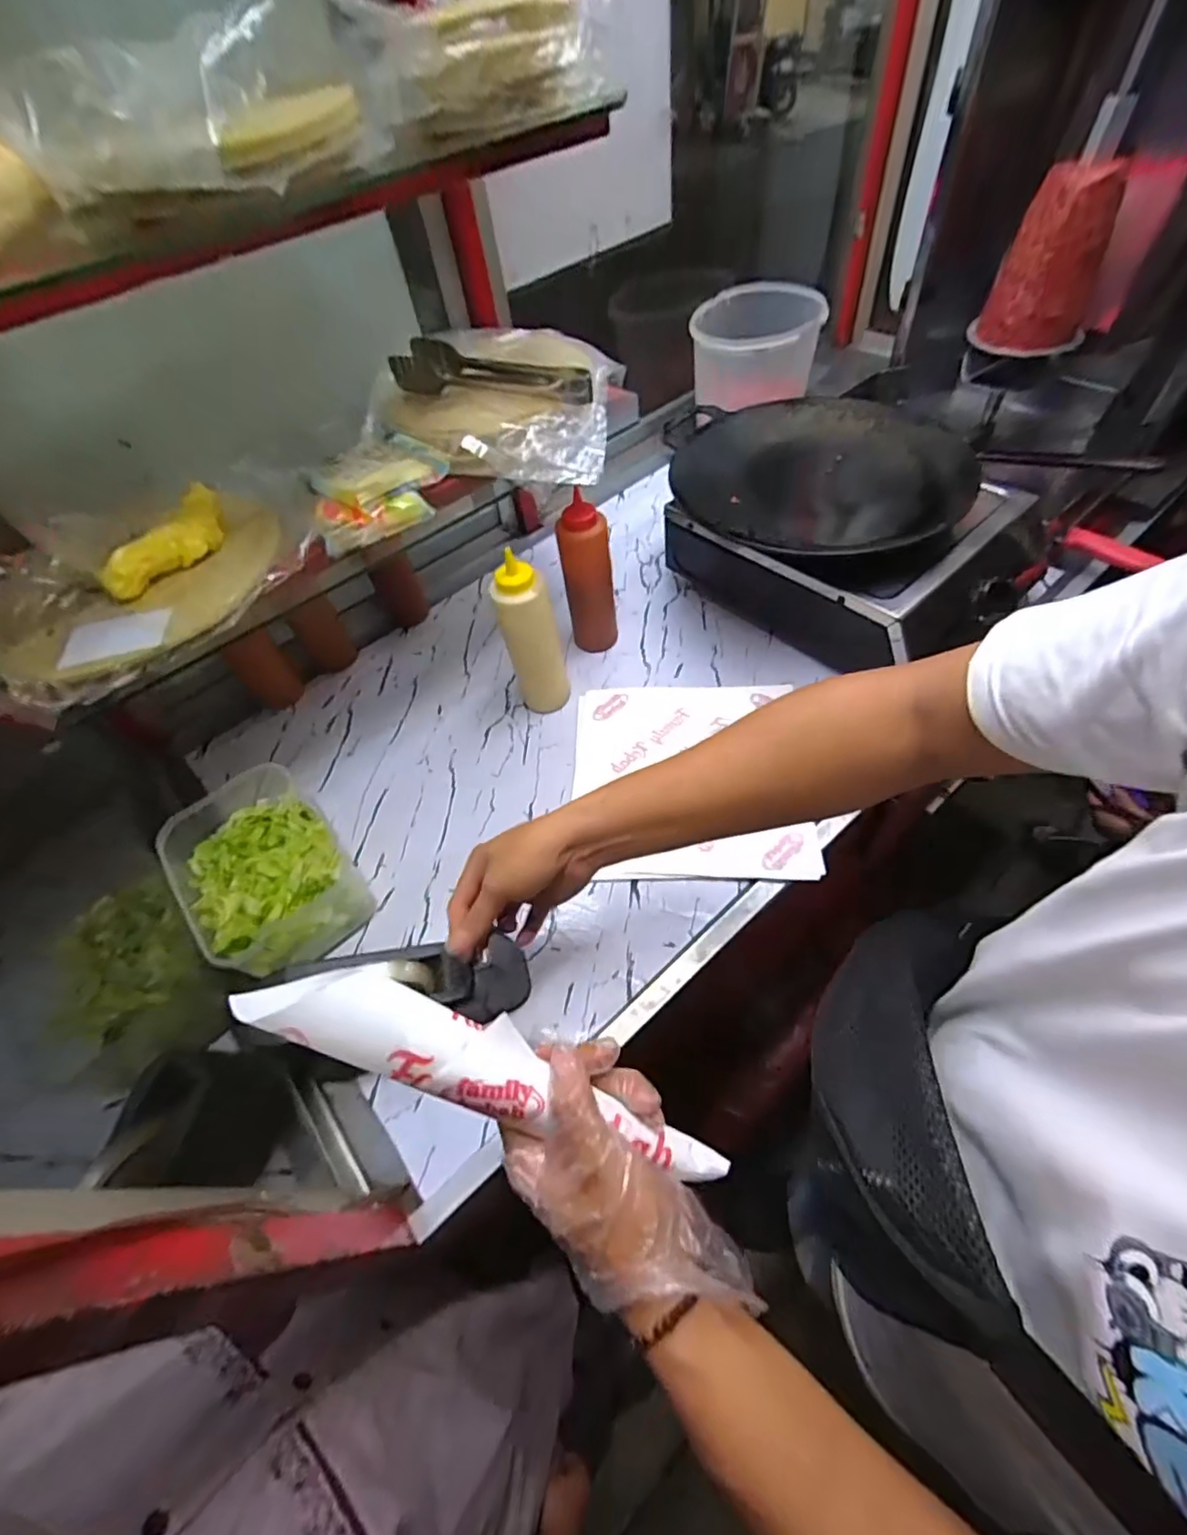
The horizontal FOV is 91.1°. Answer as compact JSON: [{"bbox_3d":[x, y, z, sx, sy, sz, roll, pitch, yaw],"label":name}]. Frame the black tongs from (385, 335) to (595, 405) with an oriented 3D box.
[{"bbox_3d":[-0.103,-0.388,0.575,0.223,0.031,0.044,20,57,20],"label":"black tongs"}]

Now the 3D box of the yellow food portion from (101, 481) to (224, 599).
[{"bbox_3d":[-0.368,-0.205,0.512,0.053,0.029,0.142,5,54,10],"label":"yellow food portion"}]

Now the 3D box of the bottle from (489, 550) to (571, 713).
[{"bbox_3d":[-0.067,-0.145,0.664,0.061,0.192,0.059,-6,53,1],"label":"bottle"}]

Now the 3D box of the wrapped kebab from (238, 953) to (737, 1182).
[{"bbox_3d":[-0.053,0.165,0.319,0.267,0.034,0.044,25,56,-7],"label":"wrapped kebab"}]

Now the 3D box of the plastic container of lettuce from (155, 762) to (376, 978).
[{"bbox_3d":[-0.339,0.098,0.592,0.146,0.078,0.220,-38,58,-21],"label":"plastic container of lettuce"}]

